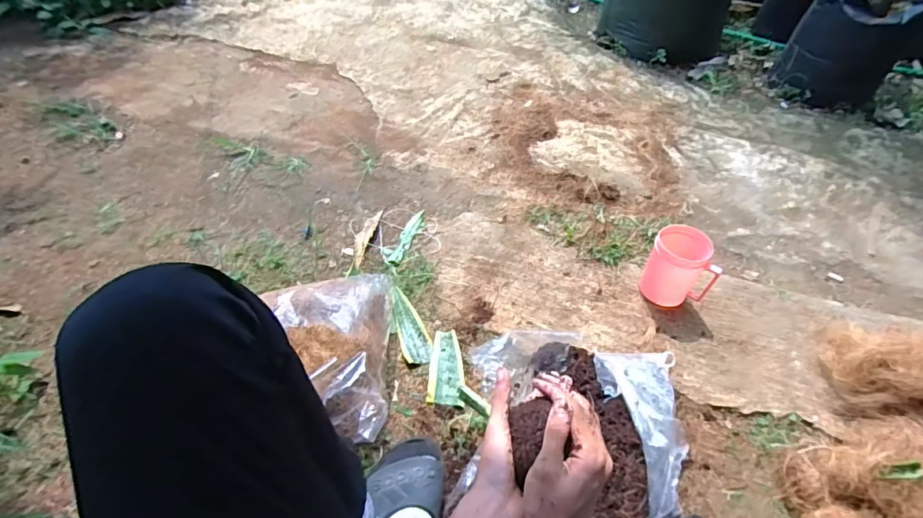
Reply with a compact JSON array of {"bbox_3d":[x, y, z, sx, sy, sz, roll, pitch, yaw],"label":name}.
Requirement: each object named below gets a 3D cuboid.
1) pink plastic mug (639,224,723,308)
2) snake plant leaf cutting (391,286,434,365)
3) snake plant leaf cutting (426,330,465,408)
[{"bbox_3d":[0.411,0.020,0.878,0.117,0.129,0.080,32,54,24],"label":"pink plastic mug"},{"bbox_3d":[-0.096,0.124,0.877,0.053,0.016,0.160,-13,50,-14],"label":"snake plant leaf cutting"},{"bbox_3d":[-0.025,0.191,0.824,0.061,0.011,0.137,3,48,0],"label":"snake plant leaf cutting"}]

